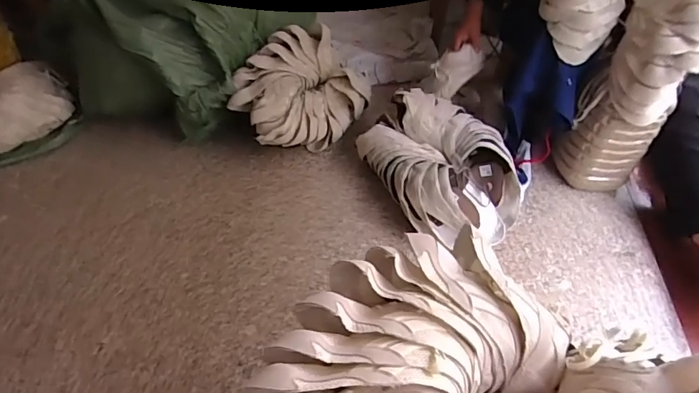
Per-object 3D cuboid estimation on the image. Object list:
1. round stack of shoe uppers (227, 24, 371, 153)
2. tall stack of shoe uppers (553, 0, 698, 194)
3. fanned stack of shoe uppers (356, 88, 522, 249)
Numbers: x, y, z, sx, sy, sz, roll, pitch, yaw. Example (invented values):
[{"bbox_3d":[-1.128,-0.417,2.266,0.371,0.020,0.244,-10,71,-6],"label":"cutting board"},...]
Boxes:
[{"bbox_3d":[-0.138,-0.278,1.315,0.296,0.246,0.359,17,46,15],"label":"round stack of shoe uppers"},{"bbox_3d":[0.676,-0.270,1.136,0.175,0.586,0.213,0,44,-3],"label":"tall stack of shoe uppers"},{"bbox_3d":[0.235,-0.075,1.176,0.297,0.183,0.378,-17,47,-19],"label":"fanned stack of shoe uppers"}]

